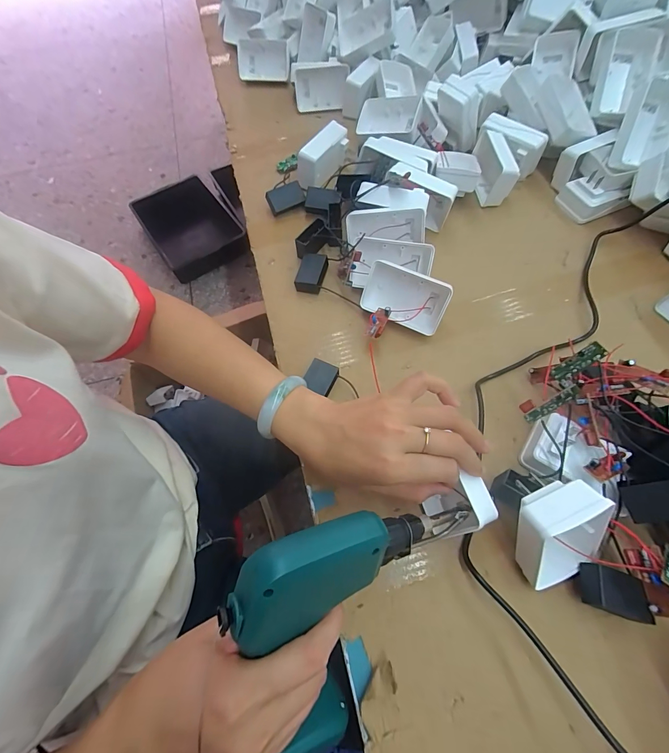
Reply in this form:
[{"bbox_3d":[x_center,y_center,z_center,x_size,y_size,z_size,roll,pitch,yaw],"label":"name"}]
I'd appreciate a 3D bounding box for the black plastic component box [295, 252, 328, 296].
[{"bbox_3d":[-0.029,-0.124,0.417,0.033,0.020,0.046,11,65,7],"label":"black plastic component box"}]

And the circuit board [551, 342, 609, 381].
[{"bbox_3d":[0.218,-0.012,0.307,0.007,0.045,0.015,-6,58,-40],"label":"circuit board"}]

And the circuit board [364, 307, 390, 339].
[{"bbox_3d":[0.047,-0.059,0.371,0.020,0.005,0.041,10,58,25],"label":"circuit board"}]

